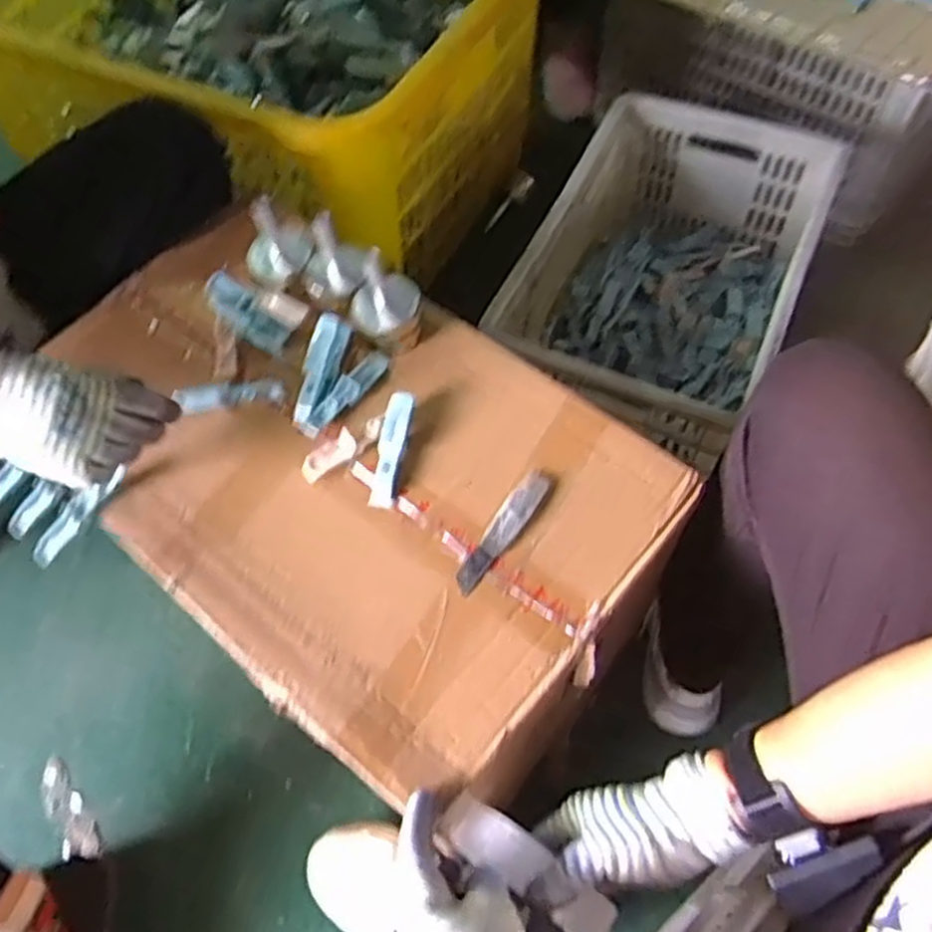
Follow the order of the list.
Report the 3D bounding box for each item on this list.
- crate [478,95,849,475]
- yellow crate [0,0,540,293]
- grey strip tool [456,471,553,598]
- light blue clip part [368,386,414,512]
[{"bbox_3d":[0.243,-0.217,1.015,0.315,0.218,0.464,19,62,14],"label":"crate"},{"bbox_3d":[-0.361,-0.651,1.232,0.917,0.361,0.626,24,63,16],"label":"yellow crate"},{"bbox_3d":[0.032,0.054,0.660,0.026,0.008,0.123,27,64,18],"label":"grey strip tool"},{"bbox_3d":[-0.065,-0.015,0.702,0.024,0.013,0.108,8,75,8],"label":"light blue clip part"}]

